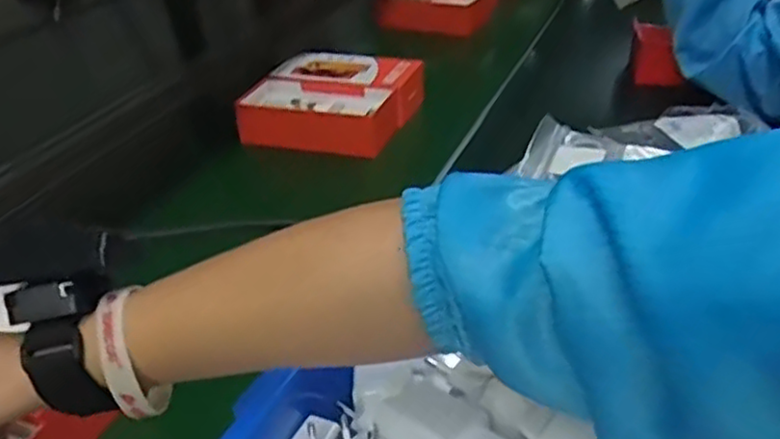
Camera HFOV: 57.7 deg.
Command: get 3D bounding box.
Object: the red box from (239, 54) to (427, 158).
[{"bbox_3d":[-0.071,-0.147,0.879,0.191,0.061,0.156,8,34,17],"label":"red box"}]

